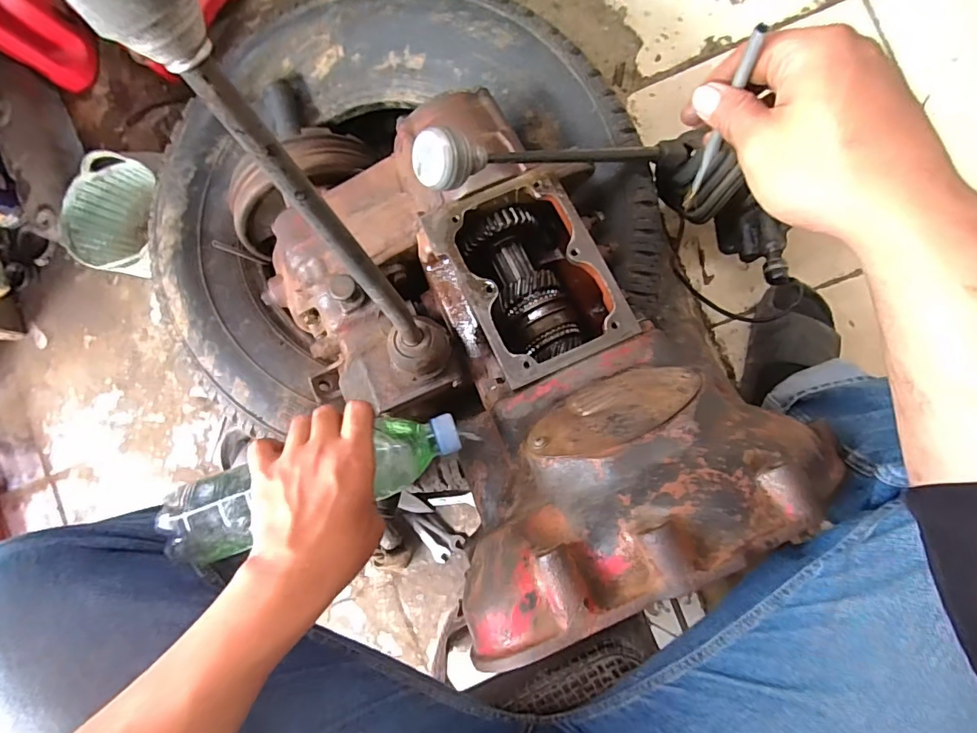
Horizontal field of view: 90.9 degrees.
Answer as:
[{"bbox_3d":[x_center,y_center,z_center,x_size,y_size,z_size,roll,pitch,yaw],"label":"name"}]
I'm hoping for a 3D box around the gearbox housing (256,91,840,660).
[{"bbox_3d":[0.006,-0.032,0.467,0.315,0.275,0.502,-38,83,5],"label":"gearbox housing"}]

